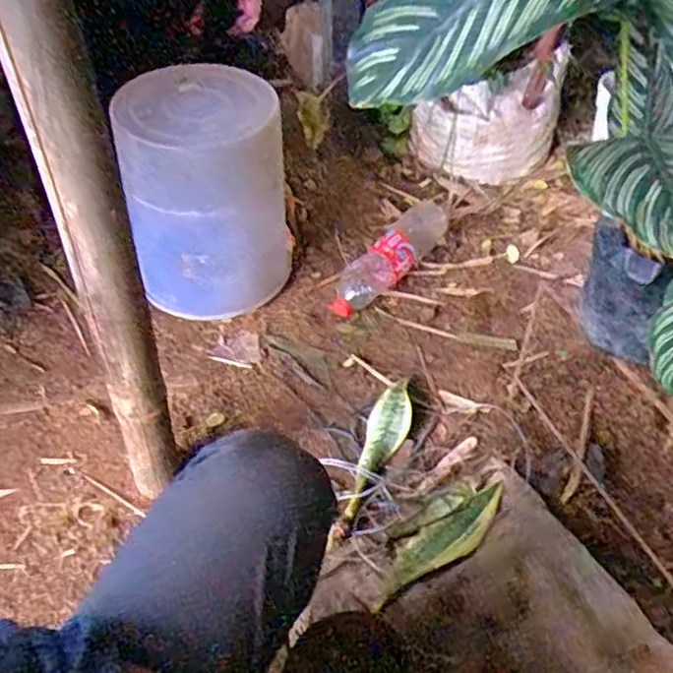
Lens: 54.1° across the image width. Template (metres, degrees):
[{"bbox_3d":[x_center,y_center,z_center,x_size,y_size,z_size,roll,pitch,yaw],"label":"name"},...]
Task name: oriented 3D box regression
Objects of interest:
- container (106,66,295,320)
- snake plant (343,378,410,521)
[{"bbox_3d":[-0.228,-0.246,1.165,0.262,0.378,0.223,-10,46,-8],"label":"container"},{"bbox_3d":[0.068,0.166,0.995,0.060,0.023,0.257,11,47,13],"label":"snake plant"}]

